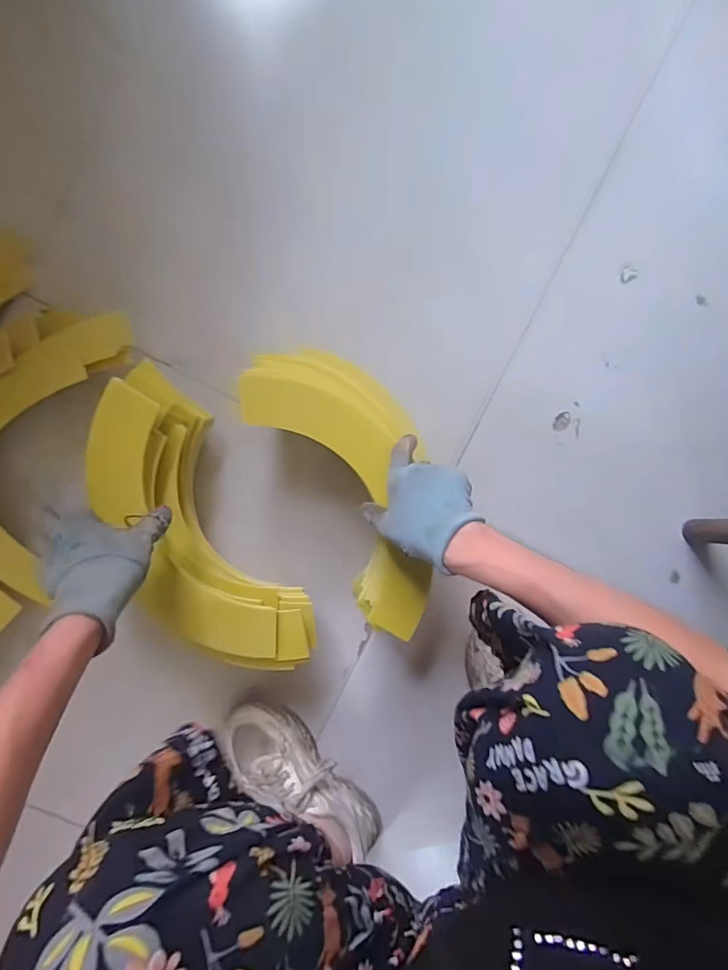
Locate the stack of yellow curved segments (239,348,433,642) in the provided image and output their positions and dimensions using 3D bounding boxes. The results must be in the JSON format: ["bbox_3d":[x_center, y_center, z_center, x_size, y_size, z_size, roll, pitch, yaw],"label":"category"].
[{"bbox_3d":[-0.008,0.002,0.543,0.172,0.070,0.344,-19,92,-1],"label":"stack of yellow curved segments"}]

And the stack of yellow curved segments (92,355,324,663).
[{"bbox_3d":[-0.190,0.056,0.523,0.141,0.083,0.356,-27,92,-1],"label":"stack of yellow curved segments"}]

